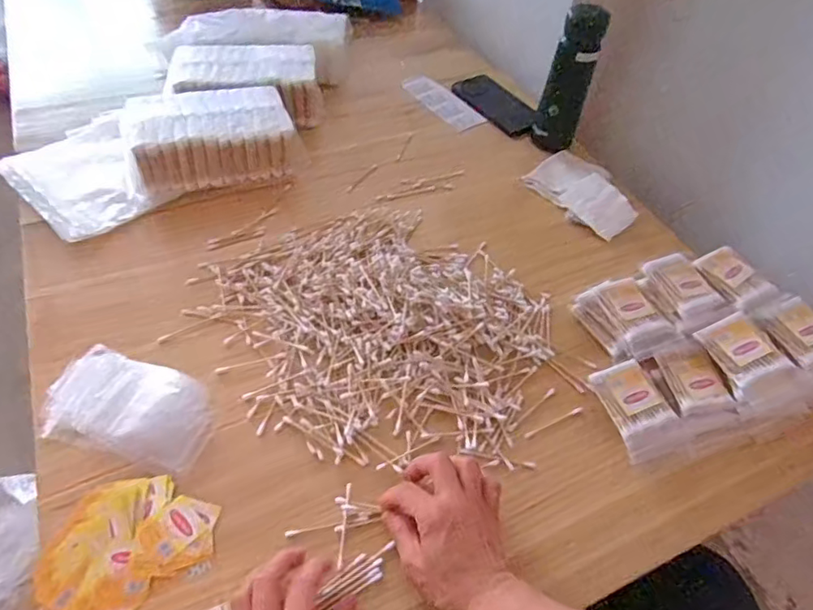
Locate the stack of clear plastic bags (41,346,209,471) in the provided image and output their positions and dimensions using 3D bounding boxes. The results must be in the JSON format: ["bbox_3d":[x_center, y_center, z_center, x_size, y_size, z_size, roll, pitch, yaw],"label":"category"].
[{"bbox_3d":[-0.251,0.089,0.494,0.146,0.020,0.088,14,51,7],"label":"stack of clear plastic bags"}]

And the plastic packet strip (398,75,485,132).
[{"bbox_3d":[0.058,-0.325,0.871,0.057,0.012,0.162,-30,59,-26],"label":"plastic packet strip"}]

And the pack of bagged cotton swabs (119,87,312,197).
[{"bbox_3d":[-0.251,-0.209,0.697,0.211,0.078,0.133,-14,54,-14],"label":"pack of bagged cotton swabs"}]

